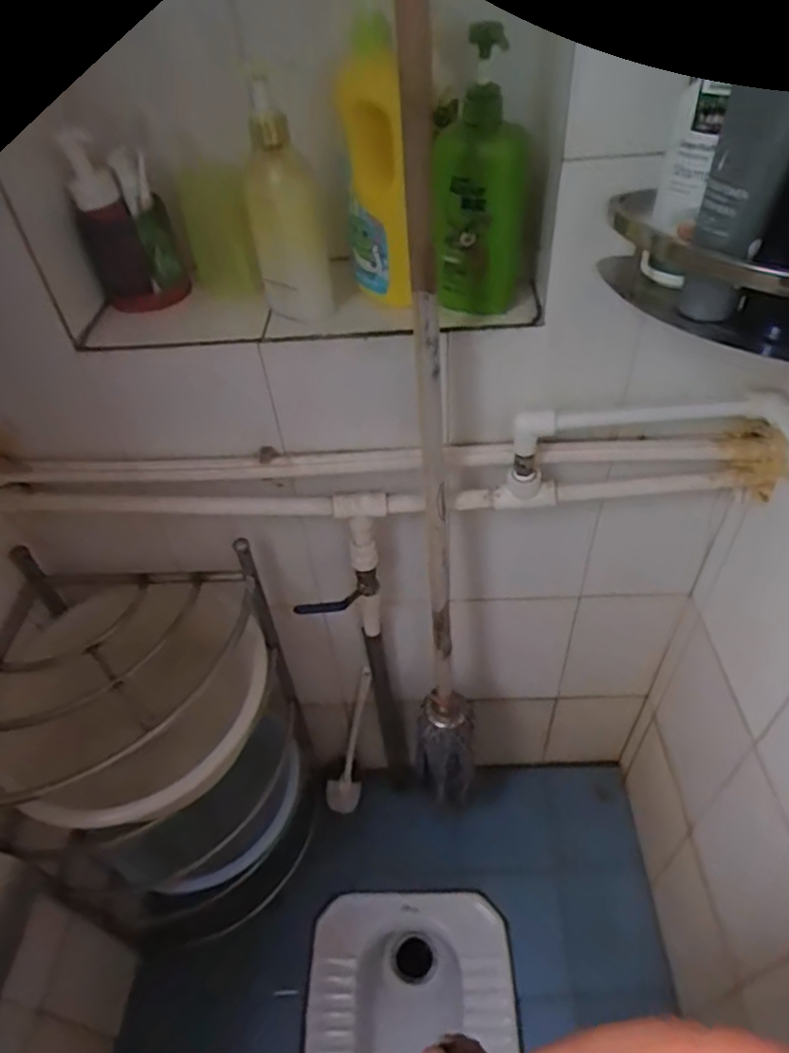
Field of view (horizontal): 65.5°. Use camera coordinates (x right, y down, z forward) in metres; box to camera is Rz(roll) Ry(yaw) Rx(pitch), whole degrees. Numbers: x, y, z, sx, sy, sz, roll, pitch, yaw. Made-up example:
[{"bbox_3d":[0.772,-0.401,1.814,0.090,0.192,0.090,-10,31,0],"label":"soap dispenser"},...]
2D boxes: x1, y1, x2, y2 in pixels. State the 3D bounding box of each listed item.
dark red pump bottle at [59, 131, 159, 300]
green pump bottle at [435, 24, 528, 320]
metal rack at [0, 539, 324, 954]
[{"bbox_3d":[-0.326,-0.345,0.690,0.061,0.170,0.079,-21,45,-15],"label":"dark red pump bottle"},{"bbox_3d":[0.082,-0.324,0.586,0.077,0.225,0.061,13,46,19],"label":"green pump bottle"},{"bbox_3d":[-0.327,0.414,0.986,0.342,0.709,0.327,-5,43,1],"label":"metal rack"}]

